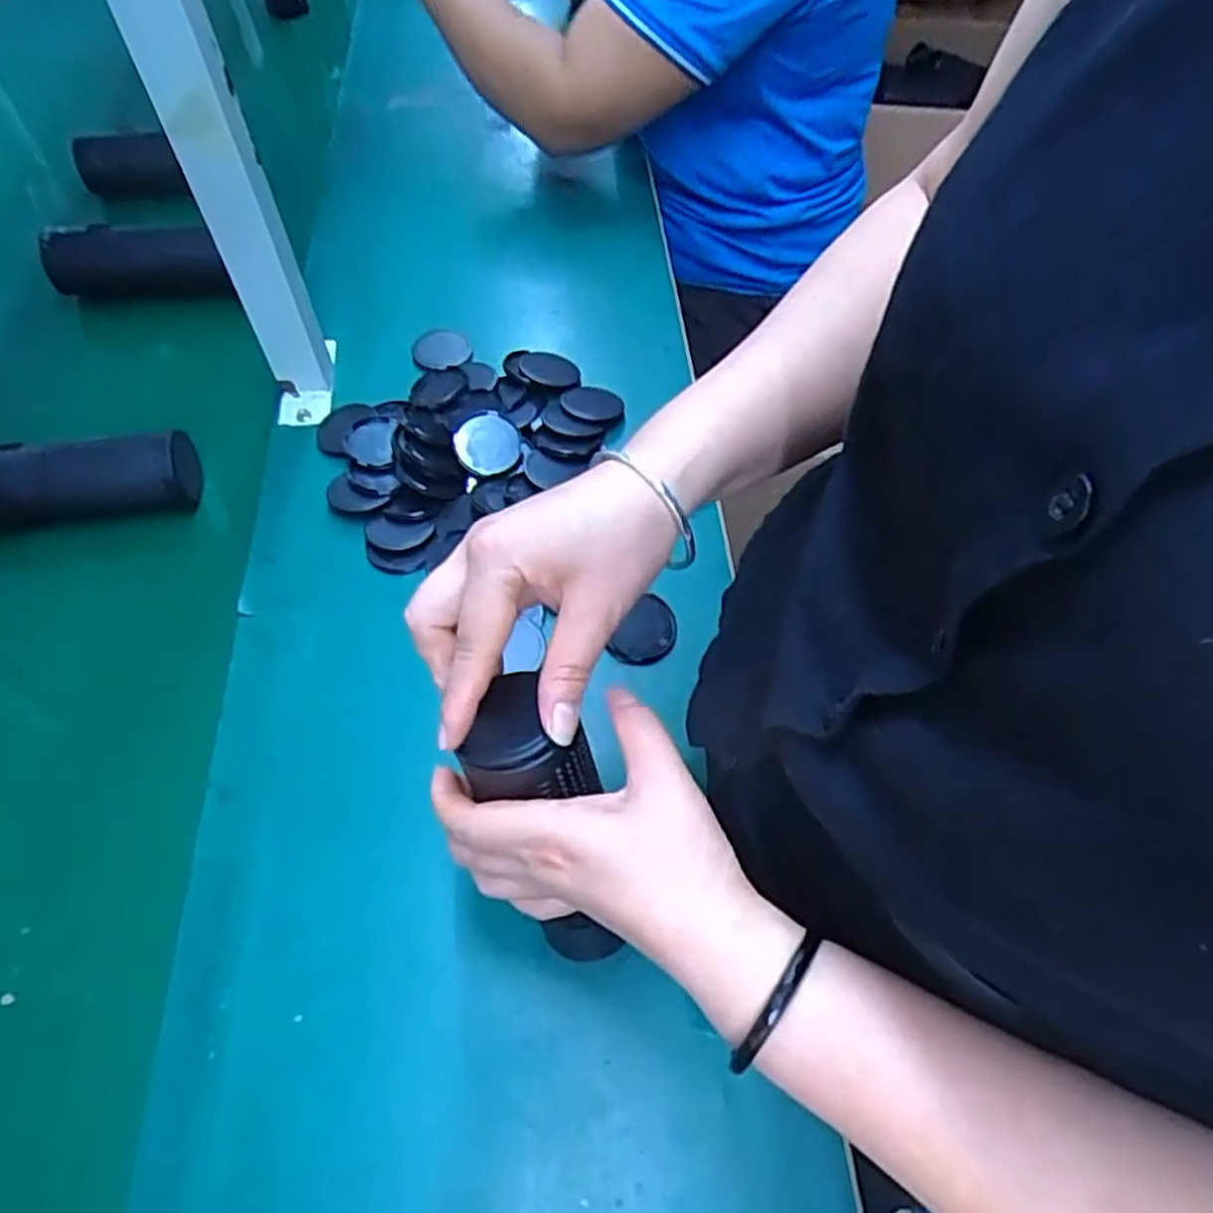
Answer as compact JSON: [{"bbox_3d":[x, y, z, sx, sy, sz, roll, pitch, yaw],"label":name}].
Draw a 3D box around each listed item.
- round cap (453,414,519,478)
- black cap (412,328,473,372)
[{"bbox_3d":[-0.091,-0.122,0.596,0.051,0.011,0.051,0,75,1],"label":"round cap"},{"bbox_3d":[-0.144,-0.222,0.677,0.047,0.008,0.052,-33,64,-19],"label":"black cap"}]

